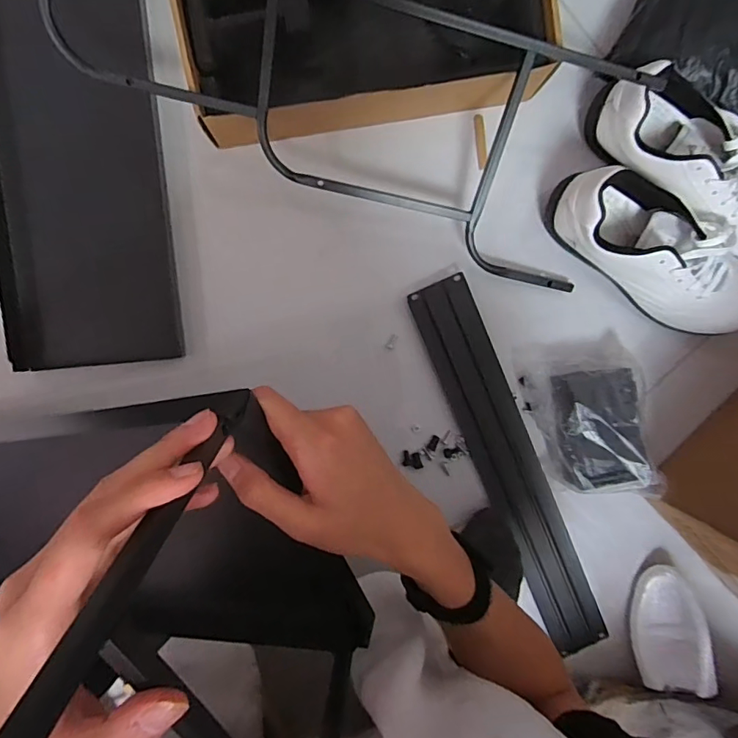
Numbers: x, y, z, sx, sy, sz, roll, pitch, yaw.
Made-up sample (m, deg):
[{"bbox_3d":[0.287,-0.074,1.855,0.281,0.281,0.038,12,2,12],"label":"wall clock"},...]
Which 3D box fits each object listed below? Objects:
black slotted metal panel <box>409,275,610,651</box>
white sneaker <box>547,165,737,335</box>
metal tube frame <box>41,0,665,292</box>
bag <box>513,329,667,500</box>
[{"bbox_3d":[0.169,0.124,0.582,0.075,0.017,0.473,-23,95,-2],"label":"black slotted metal panel"},{"bbox_3d":[0.317,-0.124,0.536,0.261,0.088,0.103,30,91,-5],"label":"white sneaker"},{"bbox_3d":[-0.005,-0.267,0.483,0.539,0.141,0.206,20,92,-5],"label":"metal tube frame"},{"bbox_3d":[0.249,0.058,0.561,0.133,0.053,0.187,-12,95,-3],"label":"bag"}]

